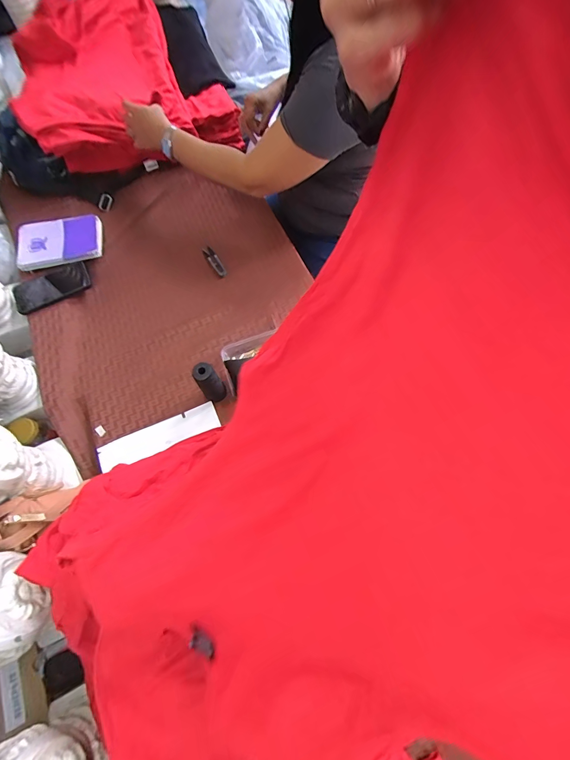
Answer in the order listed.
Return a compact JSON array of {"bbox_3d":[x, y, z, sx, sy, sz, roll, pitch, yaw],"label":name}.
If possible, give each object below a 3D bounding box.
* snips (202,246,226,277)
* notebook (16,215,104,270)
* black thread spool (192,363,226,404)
[{"bbox_3d":[-0.162,-0.276,0.821,0.024,0.009,0.095,-33,70,-12],"label":"snips"},{"bbox_3d":[-0.522,-0.324,0.815,0.181,0.026,0.114,-11,78,-10],"label":"notebook"},{"bbox_3d":[-0.138,0.006,0.650,0.039,0.114,0.029,-29,69,-7],"label":"black thread spool"}]

